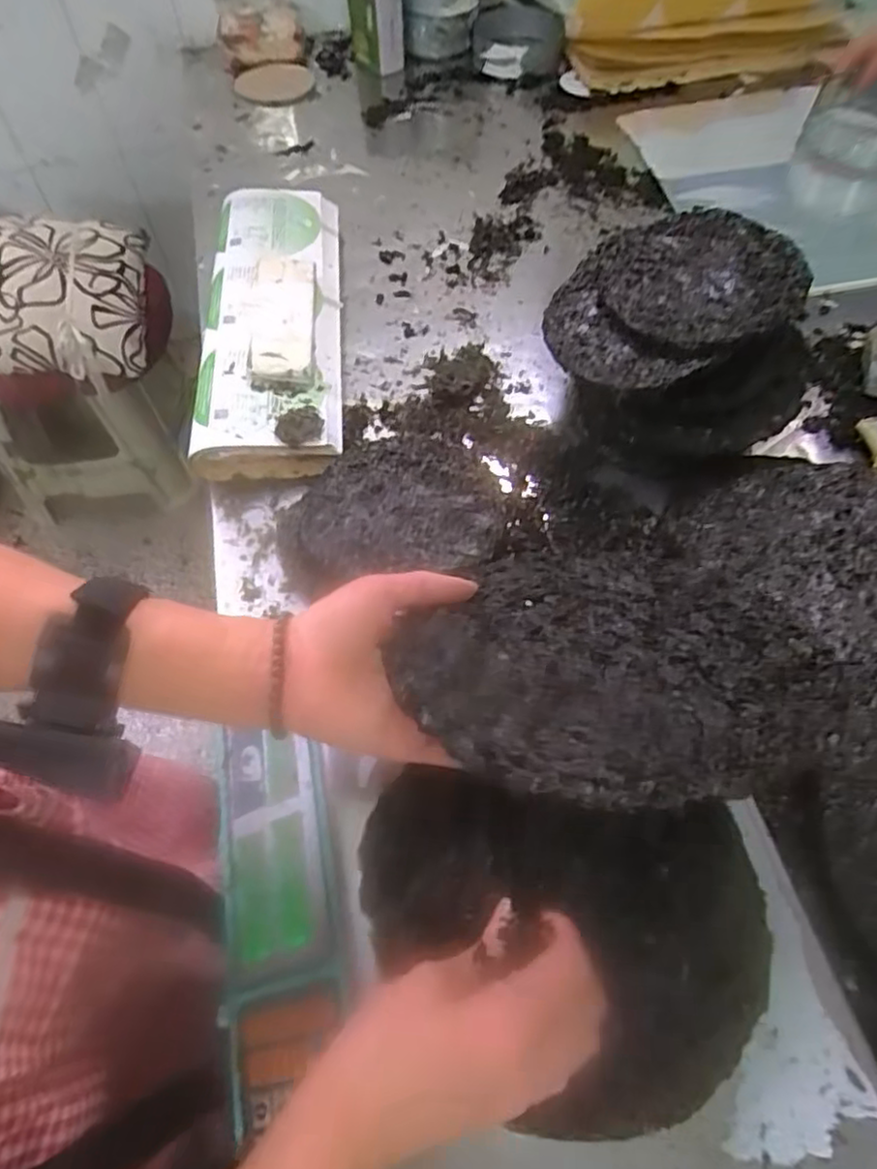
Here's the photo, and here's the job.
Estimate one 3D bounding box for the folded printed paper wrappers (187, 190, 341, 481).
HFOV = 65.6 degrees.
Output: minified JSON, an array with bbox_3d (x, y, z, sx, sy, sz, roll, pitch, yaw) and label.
[{"bbox_3d":[-0.211,-0.332,0.854,0.171,0.066,0.480,-6,58,0],"label":"folded printed paper wrappers"}]

